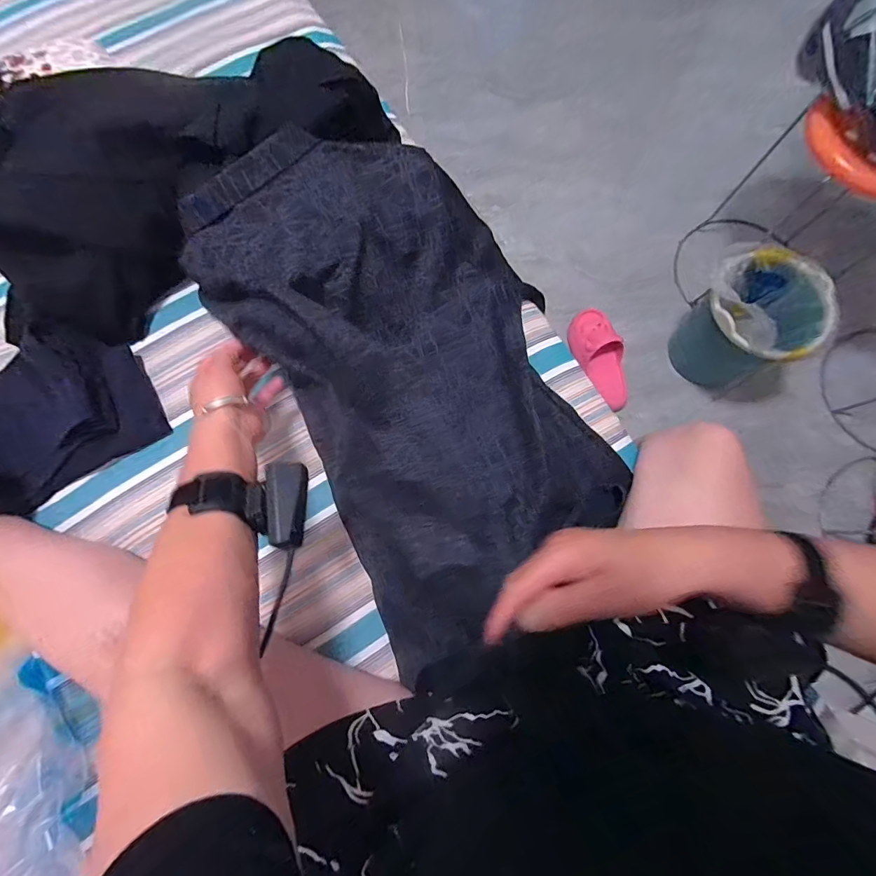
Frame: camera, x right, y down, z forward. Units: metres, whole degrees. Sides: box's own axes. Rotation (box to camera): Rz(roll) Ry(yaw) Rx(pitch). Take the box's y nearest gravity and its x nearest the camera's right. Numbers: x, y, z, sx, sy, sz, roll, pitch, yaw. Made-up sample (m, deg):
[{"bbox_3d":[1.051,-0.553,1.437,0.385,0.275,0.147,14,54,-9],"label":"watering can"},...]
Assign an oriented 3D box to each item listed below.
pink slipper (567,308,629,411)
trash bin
[{"bbox_3d":[0.407,-0.204,1.083,0.098,0.092,0.264,-13,77,-2],"label":"pink slipper"},{"bbox_3d":[0.705,-0.263,0.986,0.232,0.274,0.229,-34,79,-7],"label":"trash bin"}]

